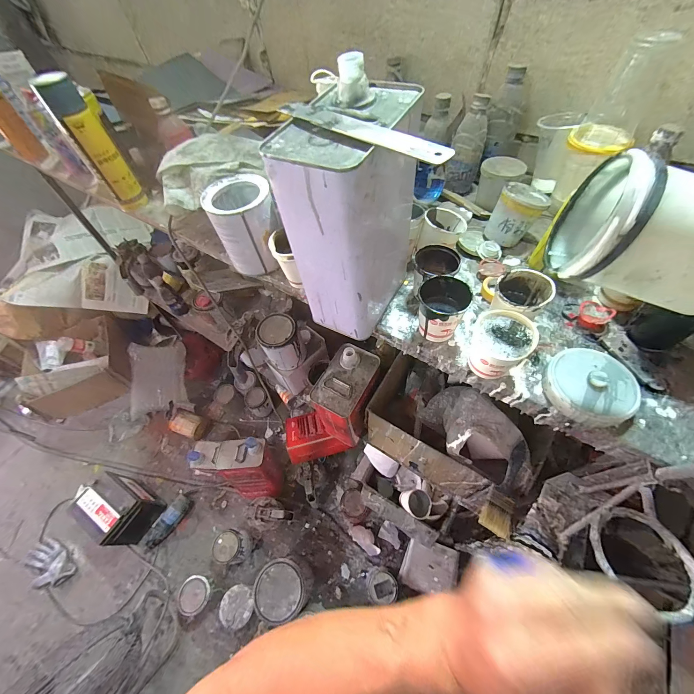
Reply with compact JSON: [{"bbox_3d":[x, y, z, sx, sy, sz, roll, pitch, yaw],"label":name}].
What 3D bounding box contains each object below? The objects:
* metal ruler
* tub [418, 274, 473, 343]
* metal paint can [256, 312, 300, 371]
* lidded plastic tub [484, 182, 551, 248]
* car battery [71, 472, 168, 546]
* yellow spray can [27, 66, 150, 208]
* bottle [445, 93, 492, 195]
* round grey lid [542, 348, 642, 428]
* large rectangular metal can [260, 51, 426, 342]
[{"bbox_3d":[0.008,-0.198,0.271,0.188,0.005,0.026,37,72,24],"label":"metal ruler"},{"bbox_3d":[0.135,-0.051,0.432,0.068,0.076,0.066,-2,58,3],"label":"tub"},{"bbox_3d":[-0.179,-0.012,0.816,0.103,0.127,0.106,-2,58,3],"label":"metal paint can"},{"bbox_3d":[0.293,-0.231,0.520,0.072,0.082,0.074,-2,58,3],"label":"lidded plastic tub"},{"bbox_3d":[-0.891,0.634,1.170,0.214,0.225,0.176,33,66,22],"label":"car battery"},{"bbox_3d":[-0.510,-0.405,0.614,0.068,0.224,0.053,-31,61,-15],"label":"yellow spray can"},{"bbox_3d":[0.245,-0.402,0.605,0.064,0.145,0.064,14,60,13],"label":"bottle"},{"bbox_3d":[0.306,0.047,0.375,0.095,0.028,0.097,-2,58,3],"label":"round grey lid"},{"bbox_3d":[0.009,-0.157,0.396,0.108,0.264,0.169,24,63,18],"label":"large rectangular metal can"}]

